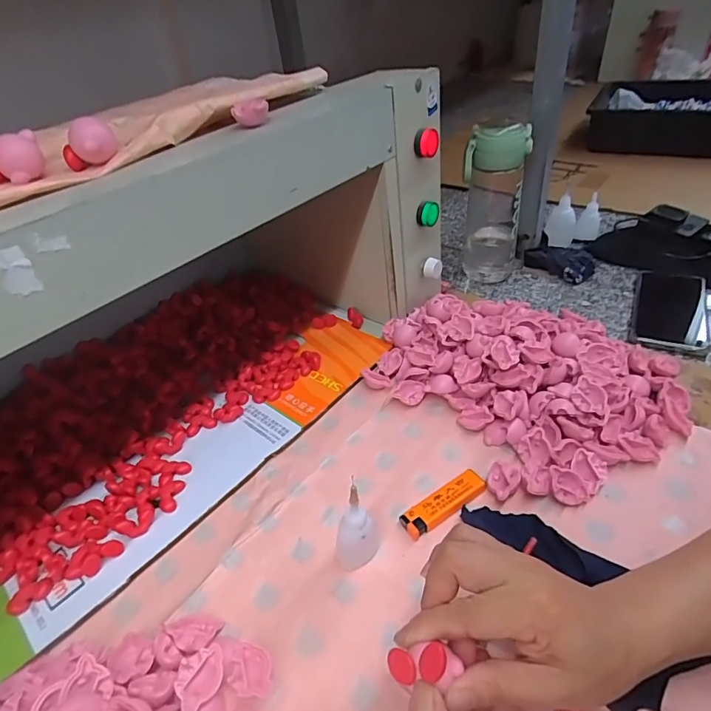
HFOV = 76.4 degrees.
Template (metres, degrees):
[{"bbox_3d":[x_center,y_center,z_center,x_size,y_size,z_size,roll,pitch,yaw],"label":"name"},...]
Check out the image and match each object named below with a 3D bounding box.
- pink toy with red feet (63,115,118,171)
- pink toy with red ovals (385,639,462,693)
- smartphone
[{"bbox_3d":[-0.178,-0.142,0.303,0.035,0.029,0.022,-27,46,-18],"label":"pink toy with red feet"},{"bbox_3d":[0.034,0.158,0.231,0.036,0.014,0.017,-12,37,15],"label":"pink toy with red ovals"},{"bbox_3d":[0.399,-0.060,0.571,0.080,0.015,0.157,15,43,24],"label":"smartphone"}]

